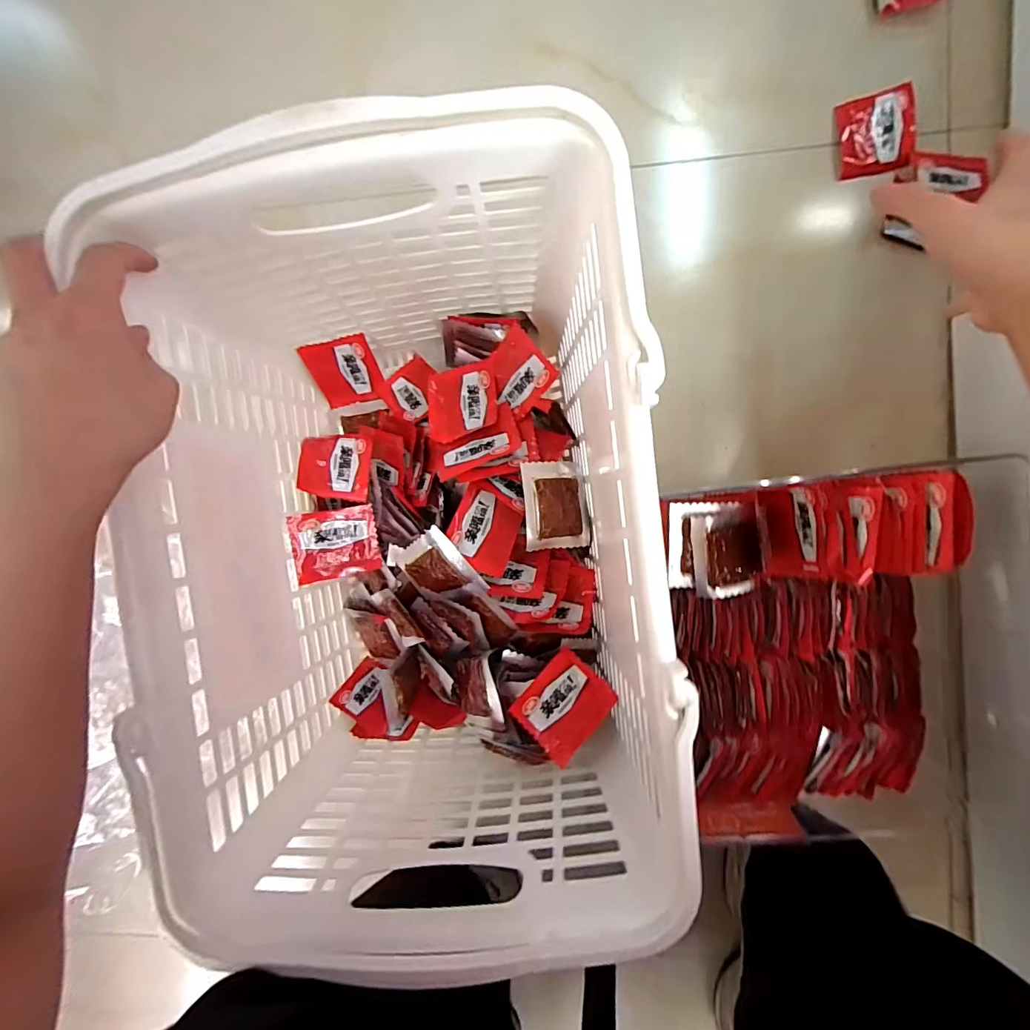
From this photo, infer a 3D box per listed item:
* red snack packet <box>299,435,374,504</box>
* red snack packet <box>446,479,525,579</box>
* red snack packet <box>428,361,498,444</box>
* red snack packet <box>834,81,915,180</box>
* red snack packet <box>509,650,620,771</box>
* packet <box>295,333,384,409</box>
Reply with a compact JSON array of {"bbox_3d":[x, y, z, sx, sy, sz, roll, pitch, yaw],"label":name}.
[{"bbox_3d":[-0.164,-0.046,0.428,0.060,0.014,0.065,5,66,-19],"label":"red snack packet"},{"bbox_3d":[-0.025,0.012,0.391,0.056,0.010,0.068,21,84,13],"label":"red snack packet"},{"bbox_3d":[-0.047,-0.099,0.407,0.059,0.005,0.069,-7,71,3],"label":"red snack packet"},{"bbox_3d":[0.325,-0.342,0.420,0.058,0.016,0.066,-4,97,7],"label":"red snack packet"},{"bbox_3d":[0.038,0.151,0.366,0.056,0.013,0.069,40,100,1],"label":"red snack packet"},{"bbox_3d":[-0.160,-0.133,0.443,0.059,0.072,0.008,-17,56,-5],"label":"packet"}]

